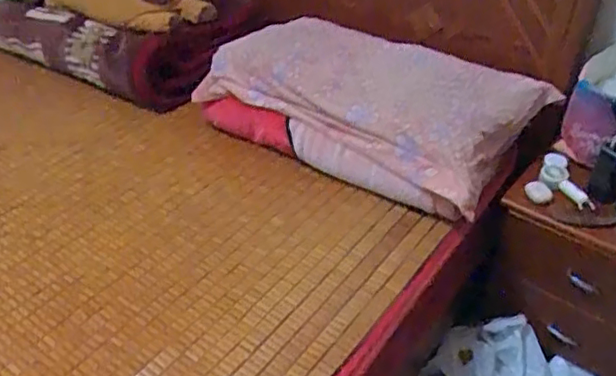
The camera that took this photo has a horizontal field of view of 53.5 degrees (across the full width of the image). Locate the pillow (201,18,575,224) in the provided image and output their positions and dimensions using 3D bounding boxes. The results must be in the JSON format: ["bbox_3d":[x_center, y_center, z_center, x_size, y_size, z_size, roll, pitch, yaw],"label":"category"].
[{"bbox_3d":[0.144,-0.216,1.482,0.740,0.233,0.424,22,43,26],"label":"pillow"}]

